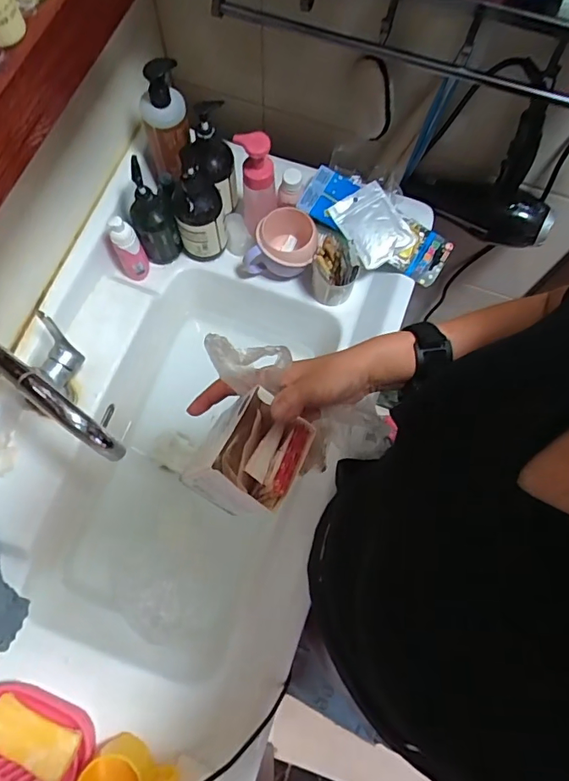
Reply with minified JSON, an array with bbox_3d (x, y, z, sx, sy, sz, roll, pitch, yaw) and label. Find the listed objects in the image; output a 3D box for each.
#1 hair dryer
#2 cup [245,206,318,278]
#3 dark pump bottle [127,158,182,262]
[{"bbox_3d":[0.310,-0.319,0.733,0.233,0.175,0.073,25,74,7],"label":"hair dryer"},{"bbox_3d":[0.001,-0.227,0.770,0.098,0.089,0.090,0,73,-1],"label":"cup"},{"bbox_3d":[-0.194,-0.255,0.731,0.063,0.176,0.064,0,73,-1],"label":"dark pump bottle"}]

